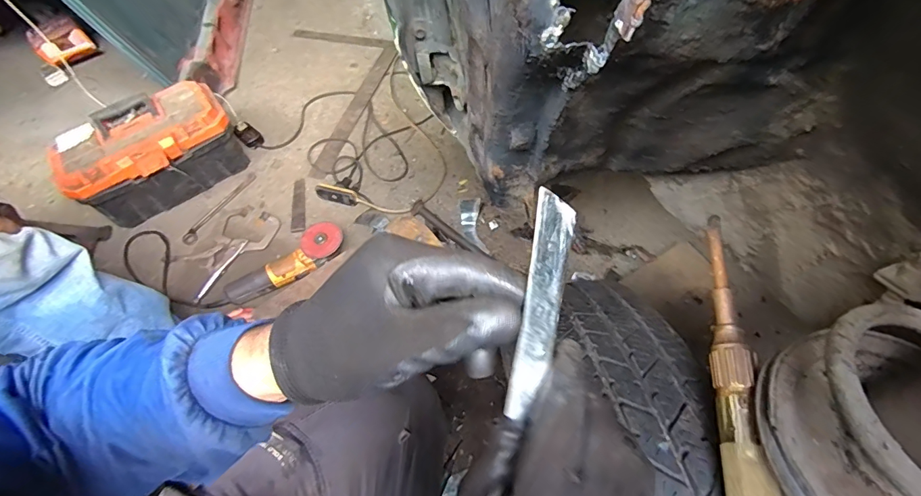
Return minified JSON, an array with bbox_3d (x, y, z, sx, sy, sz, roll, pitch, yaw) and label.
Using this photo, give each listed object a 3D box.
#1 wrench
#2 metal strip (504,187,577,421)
[{"bbox_3d":[-0.635,-0.111,1.151,0.035,0.017,0.253,24,64,16],"label":"wrench"},{"bbox_3d":[0.044,0.031,0.232,0.023,0.004,0.118,5,99,-20],"label":"metal strip"}]

